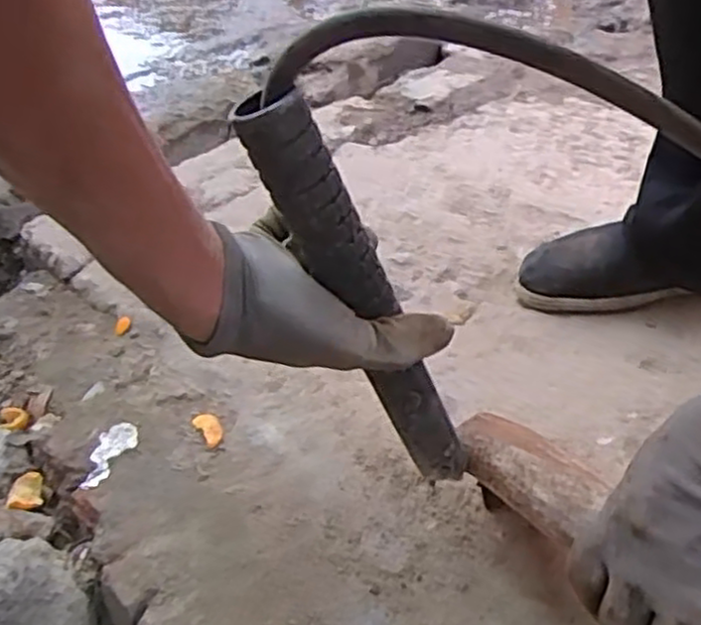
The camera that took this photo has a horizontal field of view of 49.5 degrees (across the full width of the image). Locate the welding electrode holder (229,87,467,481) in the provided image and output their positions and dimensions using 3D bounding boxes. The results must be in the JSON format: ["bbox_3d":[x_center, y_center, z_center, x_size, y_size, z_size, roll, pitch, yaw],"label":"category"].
[{"bbox_3d":[0.010,0.002,0.416,0.035,0.260,0.025,-22,34,8],"label":"welding electrode holder"}]

